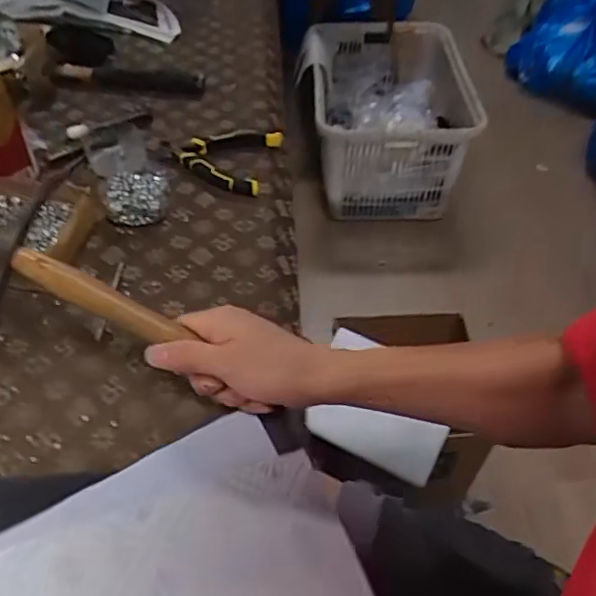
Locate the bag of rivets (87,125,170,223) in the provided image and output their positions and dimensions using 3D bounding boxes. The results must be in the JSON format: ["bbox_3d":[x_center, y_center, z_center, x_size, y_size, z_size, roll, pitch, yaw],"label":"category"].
[{"bbox_3d":[-0.199,-0.150,0.684,0.070,0.024,0.164,-17,51,-16],"label":"bag of rivets"}]

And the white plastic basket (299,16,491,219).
[{"bbox_3d":[0.282,-0.588,1.857,0.518,0.352,0.643,-1,49,-2],"label":"white plastic basket"}]

